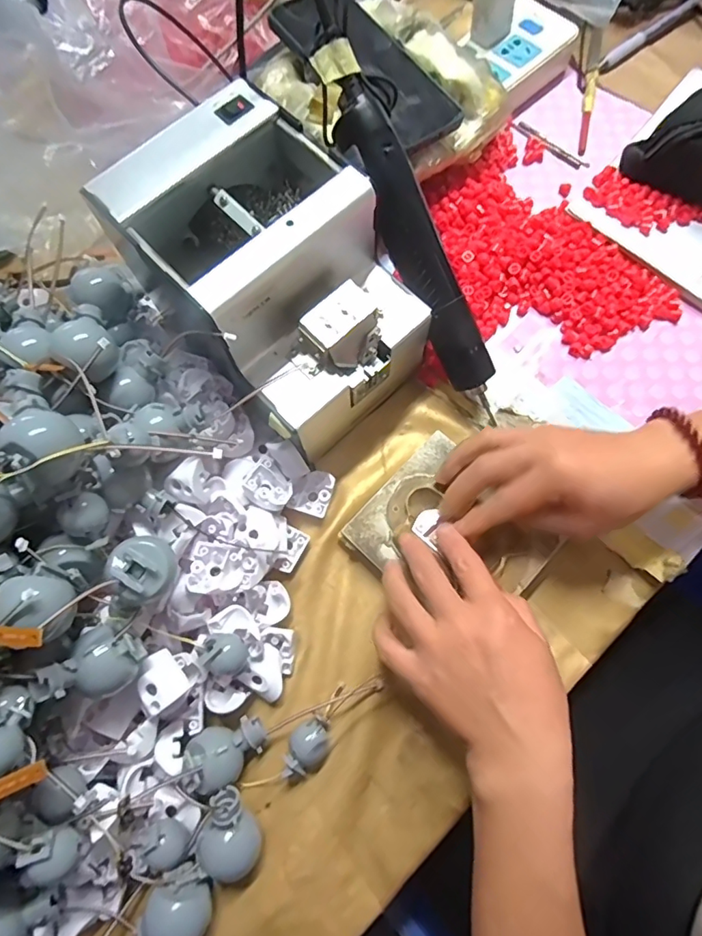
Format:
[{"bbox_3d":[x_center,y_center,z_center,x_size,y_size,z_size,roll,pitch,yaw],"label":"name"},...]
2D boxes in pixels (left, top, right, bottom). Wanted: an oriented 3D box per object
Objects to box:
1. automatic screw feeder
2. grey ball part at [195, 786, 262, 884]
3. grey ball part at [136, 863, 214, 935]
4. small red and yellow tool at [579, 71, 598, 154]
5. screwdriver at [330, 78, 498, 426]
[{"bbox_3d":[-0.050,-0.124,0.361,0.128,0.142,0.183,-40,74,-9],"label":"automatic screw feeder"},{"bbox_3d":[-0.075,0.218,0.308,0.035,0.030,0.050,-17,89,-12],"label":"grey ball part"},{"bbox_3d":[-0.099,0.248,0.296,0.038,0.036,0.031,-6,72,1],"label":"grey ball part"},{"bbox_3d":[0.220,-0.330,0.478,0.011,0.006,0.101,11,73,7],"label":"small red and yellow tool"},{"bbox_3d":[0.051,-0.142,0.364,0.032,0.026,0.231,-30,105,-8],"label":"screwdriver"}]

